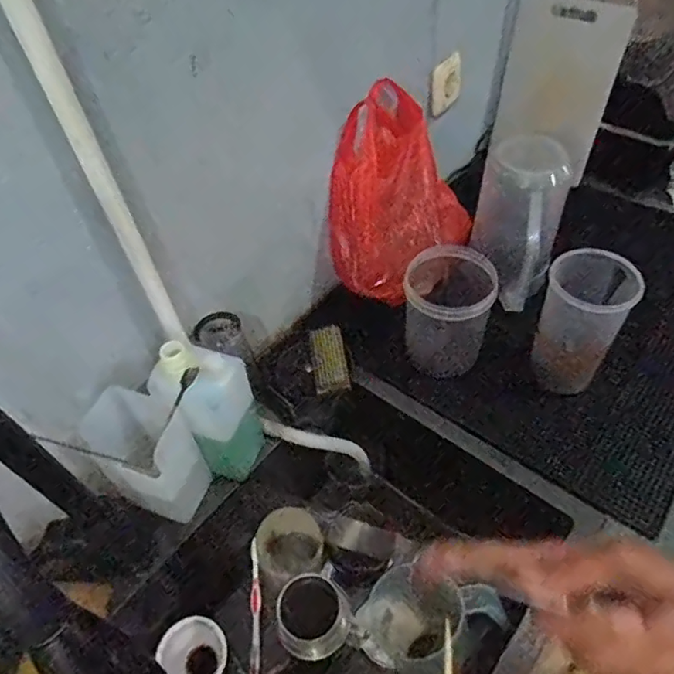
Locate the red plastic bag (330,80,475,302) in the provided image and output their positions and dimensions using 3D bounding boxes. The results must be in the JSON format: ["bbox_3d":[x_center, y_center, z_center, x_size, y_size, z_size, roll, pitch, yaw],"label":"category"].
[{"bbox_3d":[0.090,-0.210,0.780,0.144,0.226,0.211,30,58,26],"label":"red plastic bag"}]

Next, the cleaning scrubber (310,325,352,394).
[{"bbox_3d":[-0.011,0.028,0.752,0.046,0.021,0.116,-9,50,-3],"label":"cleaning scrubber"}]

